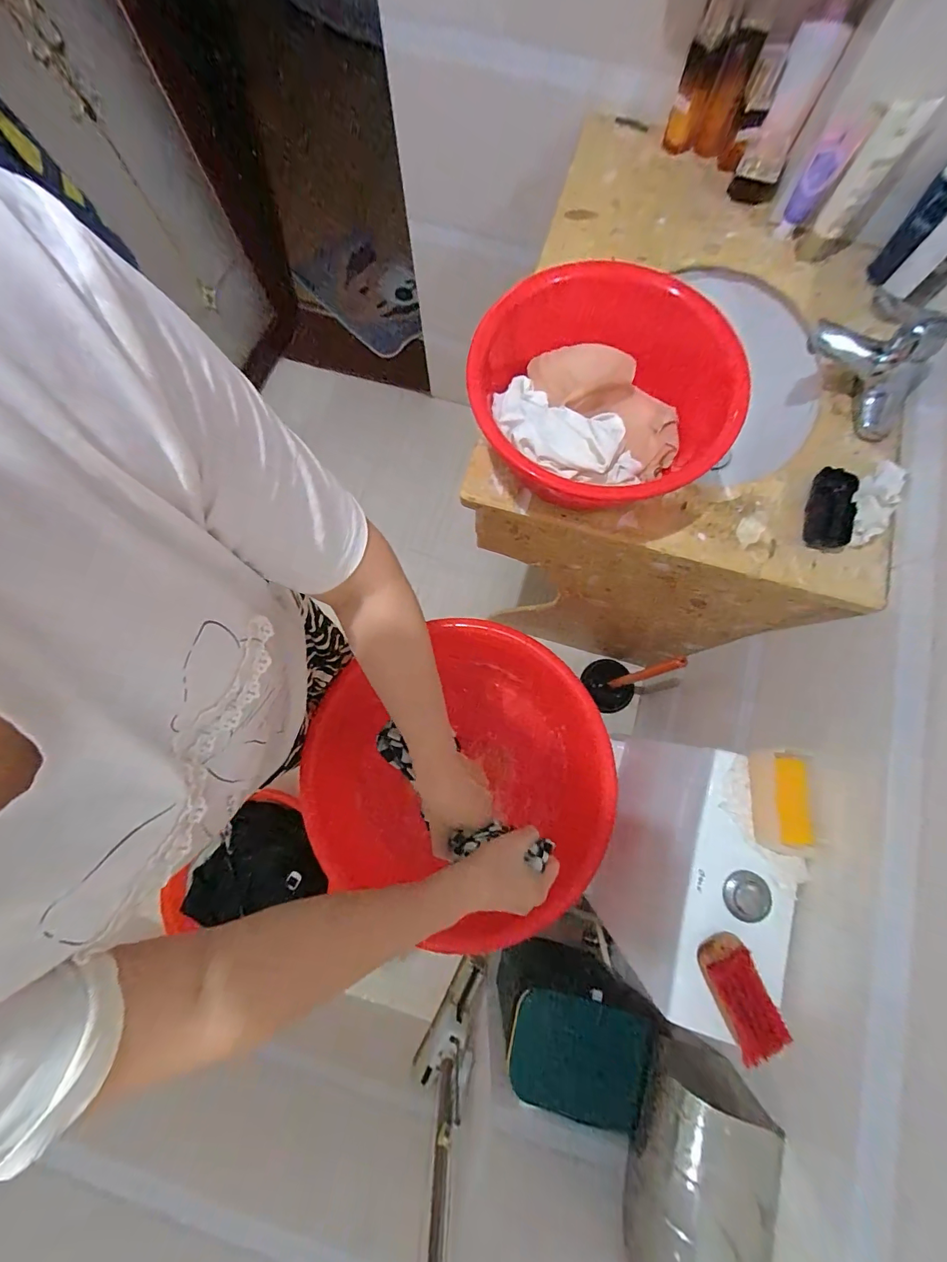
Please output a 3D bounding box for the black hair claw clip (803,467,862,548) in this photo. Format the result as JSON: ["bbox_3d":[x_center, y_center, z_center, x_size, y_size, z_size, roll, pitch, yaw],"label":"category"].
[{"bbox_3d":[0.480,-0.163,0.569,0.048,0.029,0.109,9,78,2],"label":"black hair claw clip"}]

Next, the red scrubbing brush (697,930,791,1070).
[{"bbox_3d":[0.326,0.446,0.514,0.056,0.040,0.125,-21,79,-4],"label":"red scrubbing brush"}]

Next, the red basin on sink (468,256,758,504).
[{"bbox_3d":[0.168,-0.286,0.546,0.303,0.118,0.296,0,78,0],"label":"red basin on sink"}]

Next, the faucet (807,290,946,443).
[{"bbox_3d":[0.542,-0.365,0.563,0.069,0.107,0.173,-40,80,-8],"label":"faucet"}]

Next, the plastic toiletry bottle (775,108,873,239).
[{"bbox_3d":[0.496,-0.653,0.611,0.046,0.143,0.029,29,79,6],"label":"plastic toiletry bottle"}]

